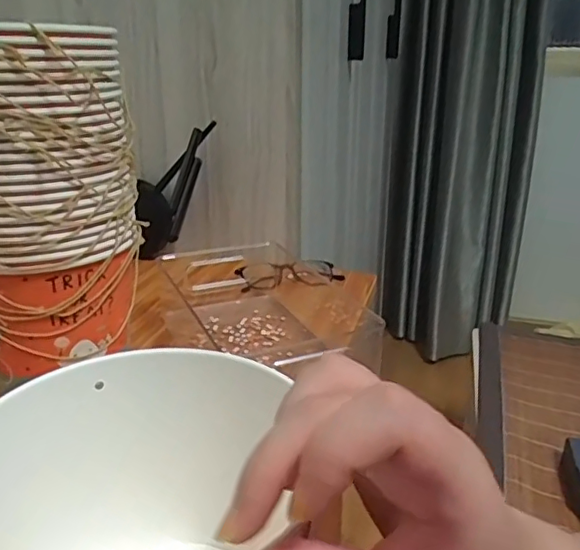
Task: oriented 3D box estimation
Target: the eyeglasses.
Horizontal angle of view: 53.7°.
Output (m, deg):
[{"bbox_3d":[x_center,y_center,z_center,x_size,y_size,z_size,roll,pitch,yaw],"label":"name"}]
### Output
[{"bbox_3d":[0.001,-0.003,0.771,0.142,0.023,0.047,-5,21,-14],"label":"eyeglasses"}]

